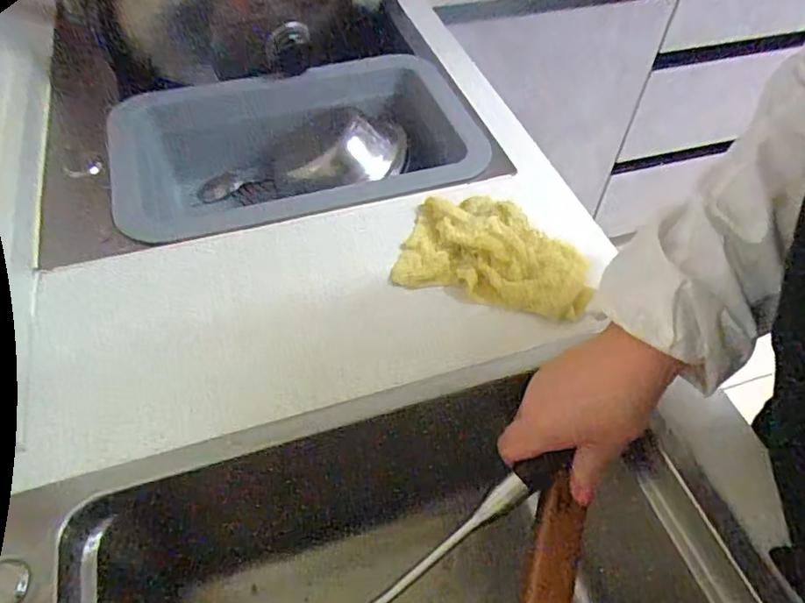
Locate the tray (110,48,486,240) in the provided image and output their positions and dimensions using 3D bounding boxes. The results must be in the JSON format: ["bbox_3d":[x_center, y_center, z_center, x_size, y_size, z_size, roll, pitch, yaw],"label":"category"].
[{"bbox_3d":[-0.114,-0.146,0.665,0.386,0.111,0.243,-13,53,-13],"label":"tray"}]

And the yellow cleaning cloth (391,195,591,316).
[{"bbox_3d":[0.080,-0.045,0.504,0.160,0.025,0.097,15,52,10],"label":"yellow cleaning cloth"}]

